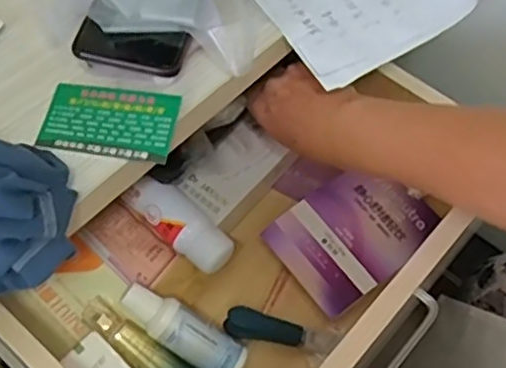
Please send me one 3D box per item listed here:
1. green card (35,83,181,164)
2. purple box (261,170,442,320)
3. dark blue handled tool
[{"bbox_3d":[-0.096,-0.043,0.439,0.088,0.004,0.053,6,63,6],"label":"green card"},{"bbox_3d":[0.089,0.040,0.573,0.135,0.019,0.097,-33,63,-21],"label":"purple box"},{"bbox_3d":[0.024,0.118,0.522,0.091,0.027,0.021,8,57,4],"label":"dark blue handled tool"}]

